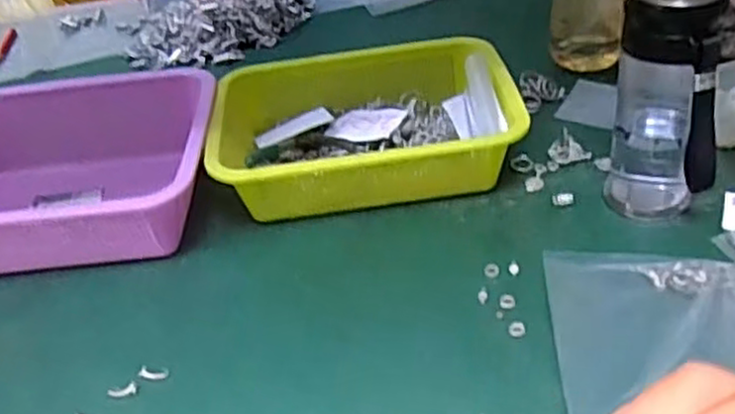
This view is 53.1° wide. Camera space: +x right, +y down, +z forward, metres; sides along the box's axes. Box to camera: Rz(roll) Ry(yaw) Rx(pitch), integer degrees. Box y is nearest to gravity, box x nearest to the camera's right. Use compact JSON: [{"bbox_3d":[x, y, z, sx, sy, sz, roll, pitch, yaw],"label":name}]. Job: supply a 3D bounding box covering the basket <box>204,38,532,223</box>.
[{"bbox_3d":[-0.006,-0.077,0.671,0.265,0.080,0.170,-8,38,-2],"label":"basket"}]

